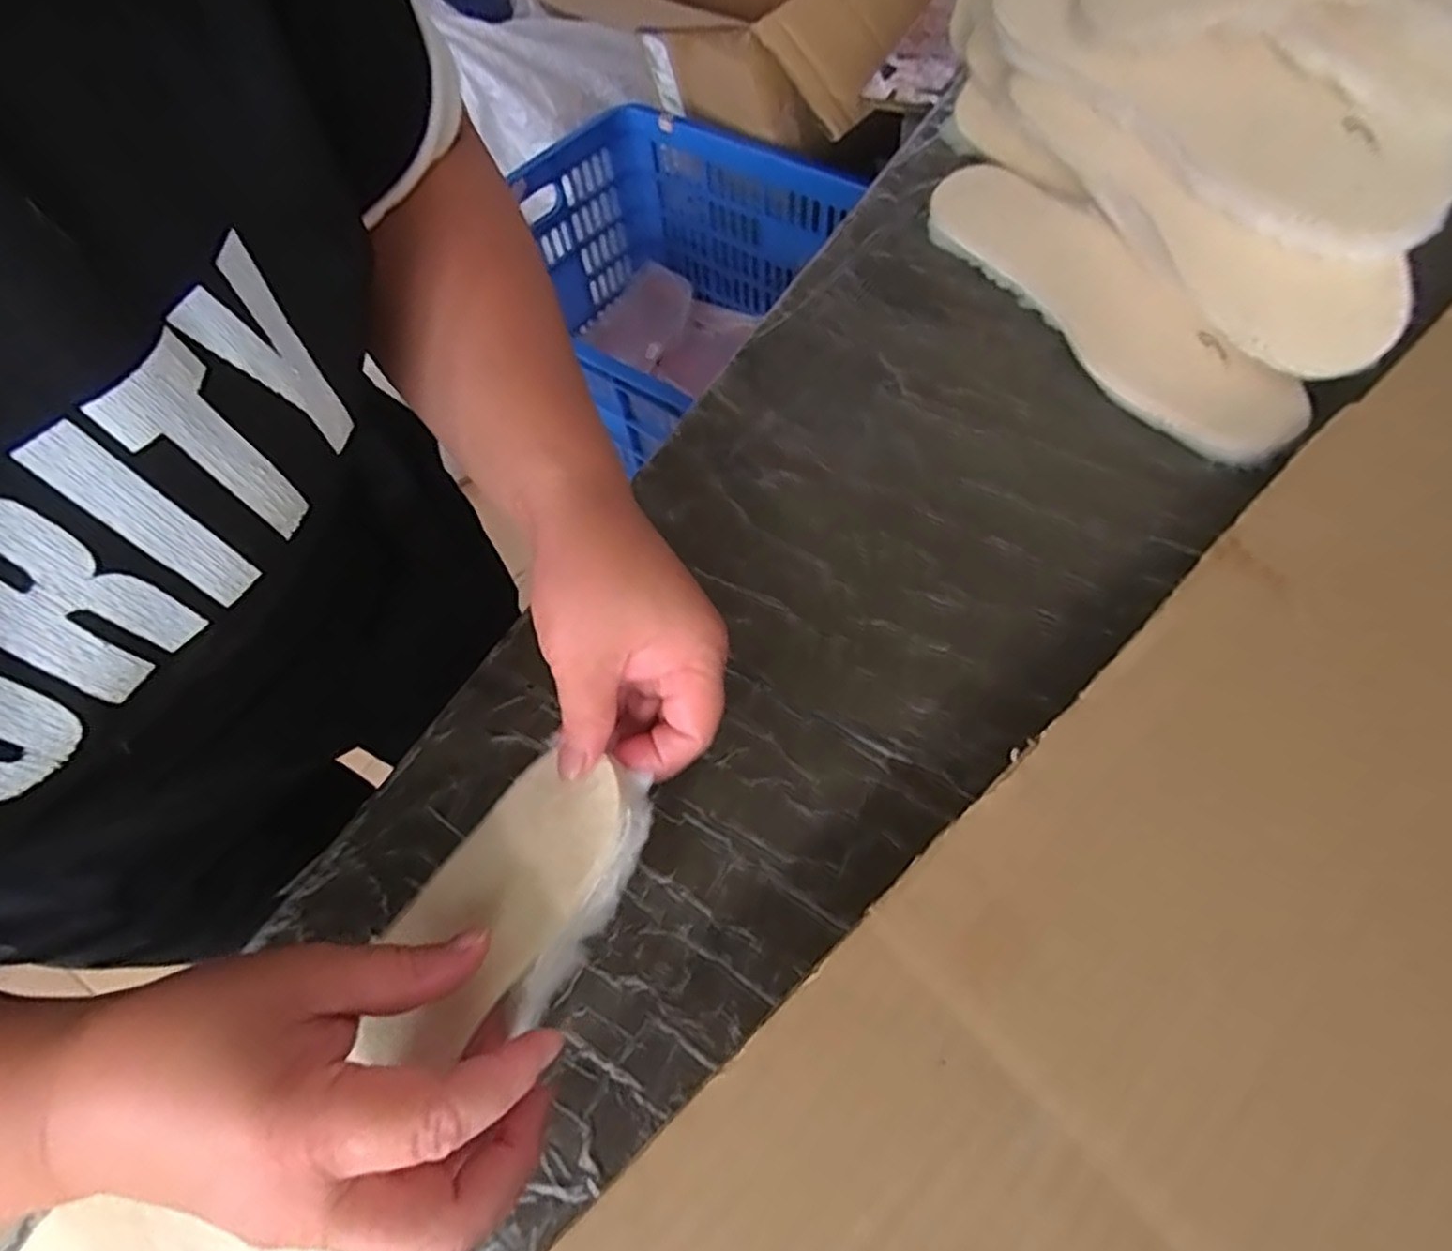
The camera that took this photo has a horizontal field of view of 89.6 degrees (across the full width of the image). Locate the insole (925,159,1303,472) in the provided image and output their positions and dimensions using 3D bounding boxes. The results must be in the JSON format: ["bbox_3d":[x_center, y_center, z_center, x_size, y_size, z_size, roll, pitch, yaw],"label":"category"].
[{"bbox_3d":[0.228,-0.203,0.457,0.067,0.032,0.277,-26,63,-10],"label":"insole"}]

